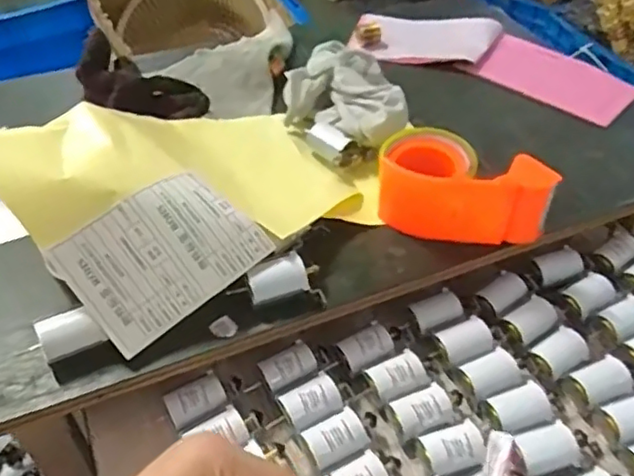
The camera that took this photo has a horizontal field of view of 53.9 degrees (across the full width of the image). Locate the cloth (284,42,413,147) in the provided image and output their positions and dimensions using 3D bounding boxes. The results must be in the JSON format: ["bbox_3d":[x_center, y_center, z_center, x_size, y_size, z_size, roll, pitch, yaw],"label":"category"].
[{"bbox_3d":[0.028,-0.159,0.695,0.127,0.053,0.173,-3,44,-4],"label":"cloth"}]

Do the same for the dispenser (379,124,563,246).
[{"bbox_3d":[0.138,-0.048,0.593,0.159,0.073,0.082,15,46,14],"label":"dispenser"}]

